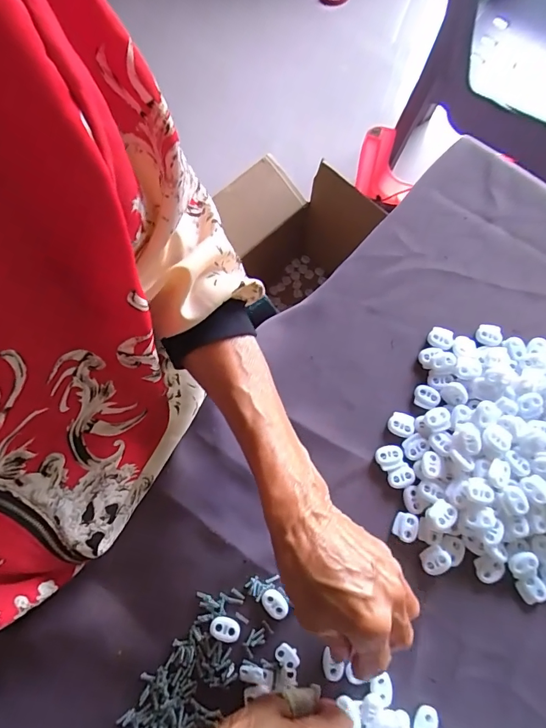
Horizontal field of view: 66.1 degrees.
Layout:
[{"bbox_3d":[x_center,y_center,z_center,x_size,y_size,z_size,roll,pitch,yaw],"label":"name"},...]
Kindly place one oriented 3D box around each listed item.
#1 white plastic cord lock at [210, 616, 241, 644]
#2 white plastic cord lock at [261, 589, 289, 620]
[{"bbox_3d":[-0.037,0.204,0.322,0.023,0.005,0.015,11,75,5],"label":"white plastic cord lock"},{"bbox_3d":[0.002,0.186,0.326,0.016,0.004,0.022,-32,76,-7],"label":"white plastic cord lock"}]

